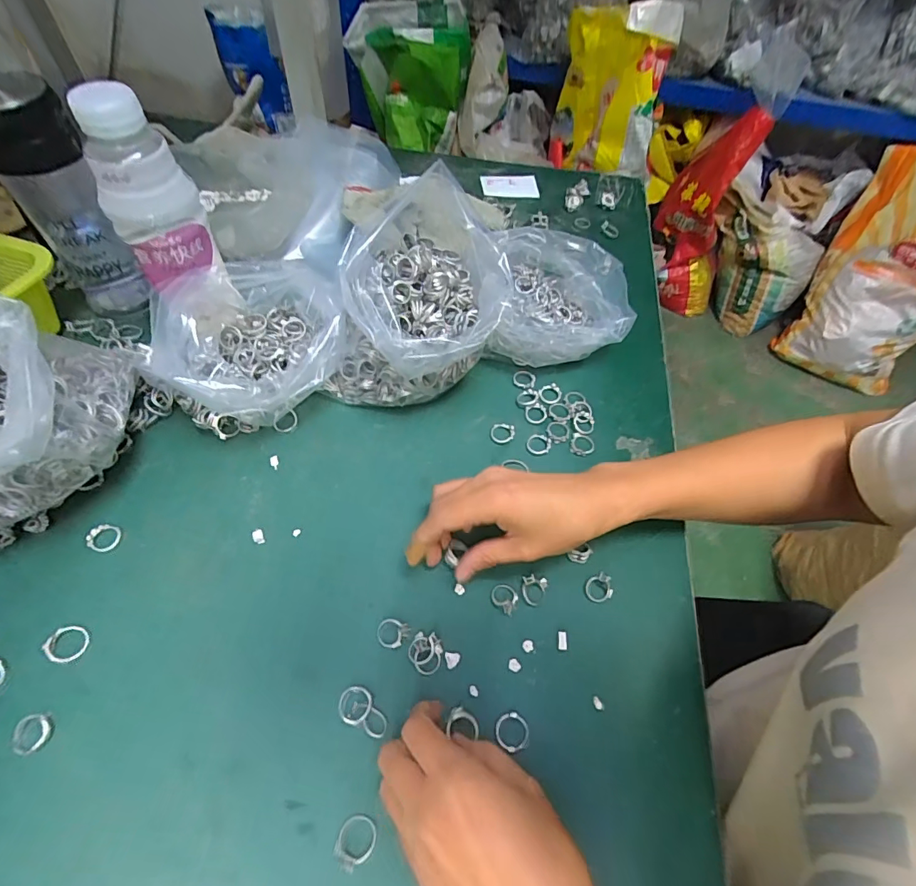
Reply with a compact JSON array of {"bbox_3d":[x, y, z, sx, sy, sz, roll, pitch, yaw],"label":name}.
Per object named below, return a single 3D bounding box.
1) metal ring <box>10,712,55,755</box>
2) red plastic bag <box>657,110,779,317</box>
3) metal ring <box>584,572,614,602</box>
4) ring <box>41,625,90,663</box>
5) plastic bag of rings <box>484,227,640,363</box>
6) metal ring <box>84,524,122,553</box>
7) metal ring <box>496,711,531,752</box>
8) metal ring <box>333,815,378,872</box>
[{"bbox_3d":[-0.248,0.169,0.272,0.022,0.005,0.020,2,56,-3],"label":"metal ring"},{"bbox_3d":[0.801,-0.726,1.517,0.280,0.580,0.224,31,58,14],"label":"red plastic bag"},{"bbox_3d":[0.102,0.104,0.336,0.022,0.004,0.018,-24,61,-18],"label":"metal ring"},{"bbox_3d":[-0.250,0.128,0.299,0.024,0.006,0.022,2,56,-3],"label":"ring"},{"bbox_3d":[0.095,-0.134,0.445,0.131,0.088,0.100,-2,57,-5],"label":"plastic bag of rings"},{"bbox_3d":[-0.257,0.069,0.340,0.022,0.005,0.020,2,56,-3],"label":"metal ring"},{"bbox_3d":[0.034,0.176,0.286,0.020,0.004,0.019,2,56,-3],"label":"metal ring"},{"bbox_3d":[-0.056,0.217,0.255,0.023,0.004,0.020,-37,66,-24],"label":"metal ring"}]

